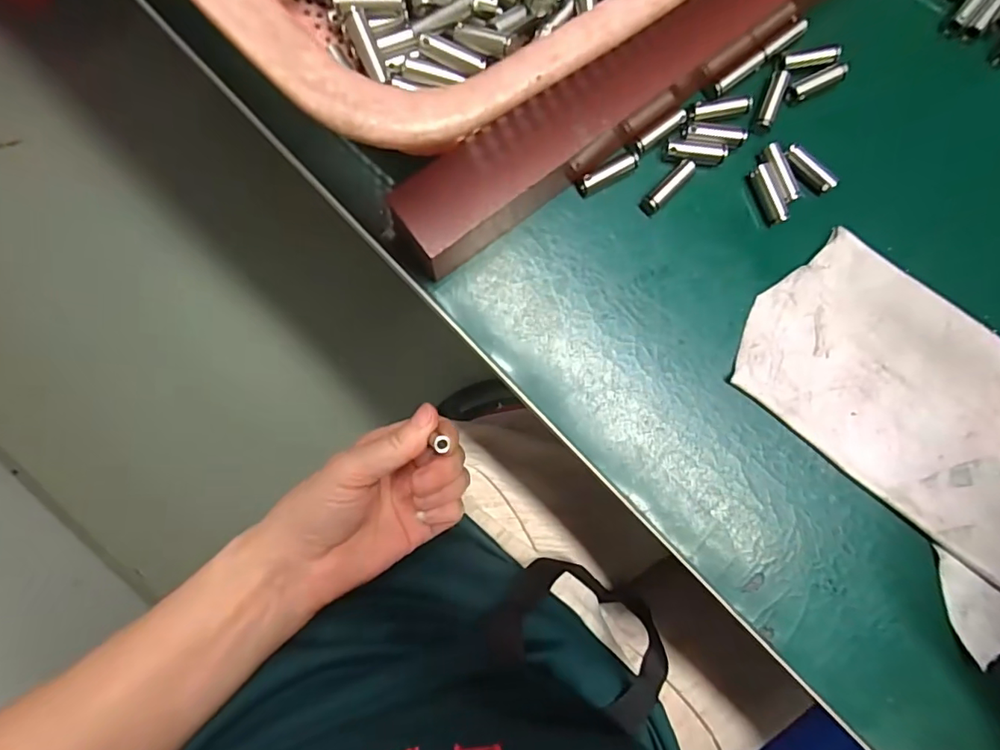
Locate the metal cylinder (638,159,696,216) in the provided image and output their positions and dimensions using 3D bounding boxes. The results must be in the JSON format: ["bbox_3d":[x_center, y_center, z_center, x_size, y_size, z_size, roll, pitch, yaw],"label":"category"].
[{"bbox_3d":[0.068,-0.076,0.213,0.026,0.008,0.007,-45,92,-3],"label":"metal cylinder"}]

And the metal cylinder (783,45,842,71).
[{"bbox_3d":[0.128,-0.130,0.213,0.023,0.004,0.006,-14,90,-3],"label":"metal cylinder"}]

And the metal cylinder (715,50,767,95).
[{"bbox_3d":[0.098,-0.123,0.211,0.025,0.004,0.005,-37,91,-3],"label":"metal cylinder"}]

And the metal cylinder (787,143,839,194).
[{"bbox_3d":[0.126,-0.084,0.213,0.023,0.006,0.006,43,87,-2],"label":"metal cylinder"}]

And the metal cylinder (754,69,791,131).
[{"bbox_3d":[0.112,-0.113,0.215,0.007,0.005,0.025,22,88,-3],"label":"metal cylinder"}]

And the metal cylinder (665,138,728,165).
[{"bbox_3d":[0.079,-0.090,0.213,0.025,0.007,0.008,3,89,-3],"label":"metal cylinder"}]

